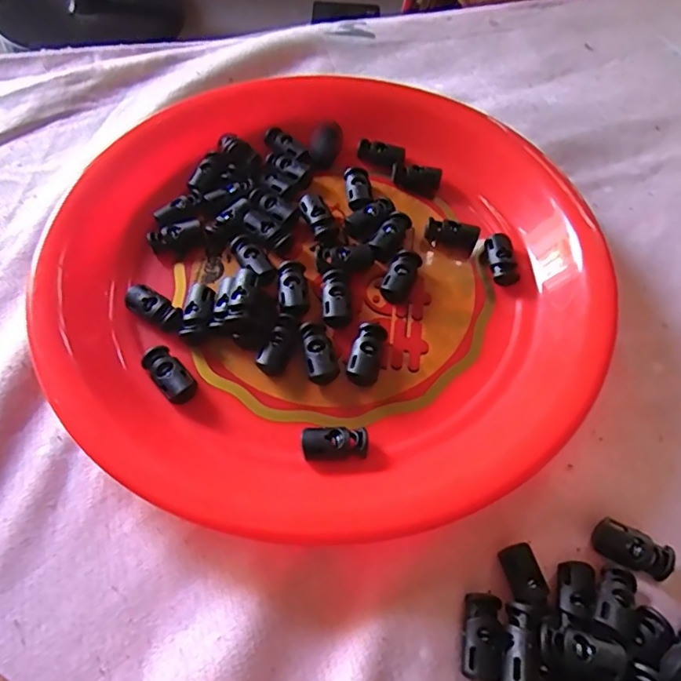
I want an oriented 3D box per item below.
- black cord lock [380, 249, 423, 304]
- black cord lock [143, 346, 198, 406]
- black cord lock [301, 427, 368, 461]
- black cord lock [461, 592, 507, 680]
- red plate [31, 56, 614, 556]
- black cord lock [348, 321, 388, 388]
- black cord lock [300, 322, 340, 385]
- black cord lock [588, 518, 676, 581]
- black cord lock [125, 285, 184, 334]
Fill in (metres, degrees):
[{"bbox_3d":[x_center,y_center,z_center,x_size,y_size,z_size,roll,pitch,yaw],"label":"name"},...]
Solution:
[{"bbox_3d":[0.030,-0.031,0.269,0.014,0.008,0.029,22,61,11],"label":"black cord lock"},{"bbox_3d":[-0.075,0.015,0.241,0.013,0.008,0.028,-38,67,-21],"label":"black cord lock"},{"bbox_3d":[-0.002,0.042,0.227,0.027,0.008,0.012,-3,59,-3],"label":"black cord lock"},{"bbox_3d":[0.050,0.104,0.194,0.014,0.009,0.027,12,60,5],"label":"black cord lock"},{"bbox_3d":[-0.004,-0.046,0.271,0.244,0.027,0.276,14,60,6],"label":"red plate"},{"bbox_3d":[0.012,0.007,0.247,0.014,0.010,0.028,15,60,7],"label":"black cord lock"},{"bbox_3d":[-0.010,0.006,0.246,0.013,0.010,0.029,-14,61,-10],"label":"black cord lock"},{"bbox_3d":[0.113,0.081,0.213,0.027,0.011,0.013,26,62,13],"label":"black cord lock"},{"bbox_3d":[-0.086,-0.015,0.258,0.030,0.009,0.014,27,62,14],"label":"black cord lock"}]

